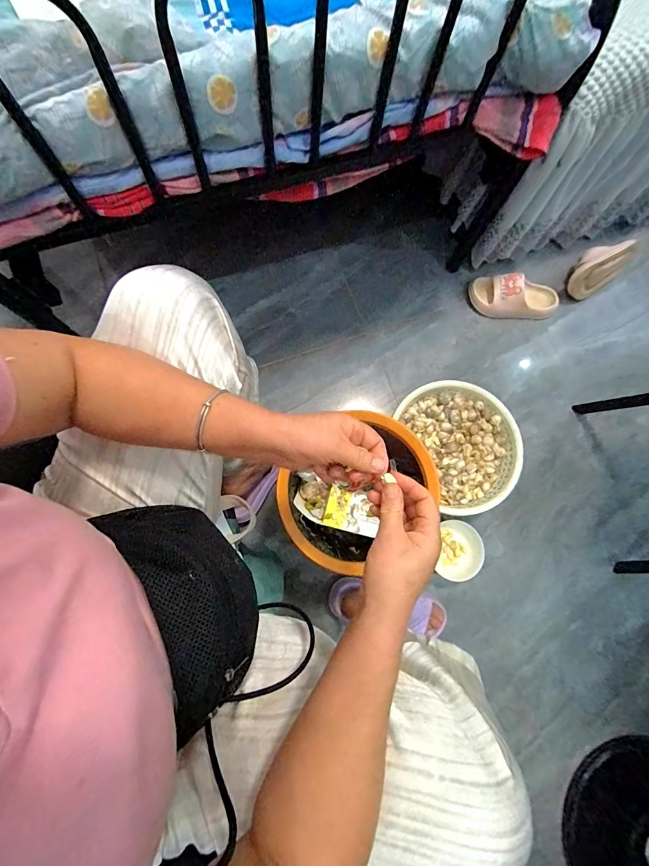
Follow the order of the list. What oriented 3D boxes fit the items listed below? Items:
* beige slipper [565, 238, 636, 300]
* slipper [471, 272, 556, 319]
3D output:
[{"bbox_3d":[0.743,-0.451,0.967,0.217,0.092,0.097,-38,80,-10],"label":"beige slipper"},{"bbox_3d":[0.507,-0.363,0.947,0.231,0.072,0.103,0,75,-2],"label":"slipper"}]

